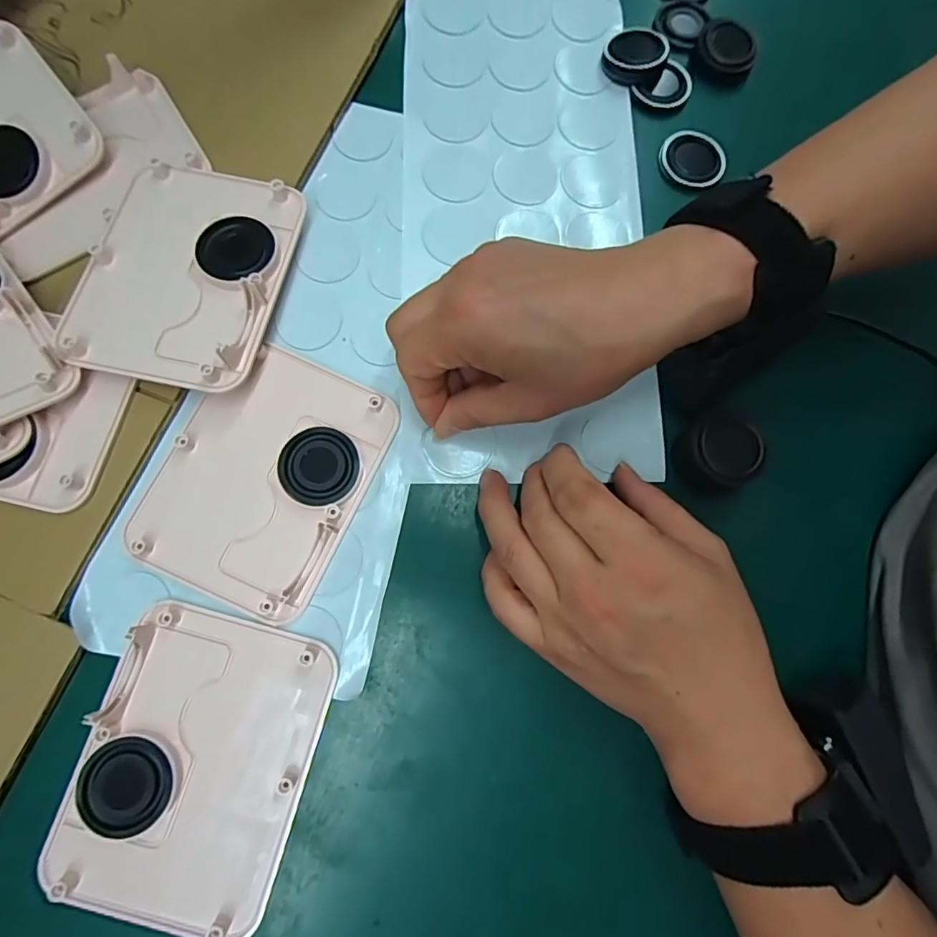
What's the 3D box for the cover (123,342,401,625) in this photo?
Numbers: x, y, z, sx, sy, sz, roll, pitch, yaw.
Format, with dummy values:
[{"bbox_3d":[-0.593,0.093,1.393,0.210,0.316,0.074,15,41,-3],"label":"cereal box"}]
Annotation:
[{"bbox_3d":[-0.101,0.002,0.272,0.095,0.007,0.124,24,77,5],"label":"cover"}]

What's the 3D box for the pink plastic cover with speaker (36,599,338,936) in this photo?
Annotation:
[{"bbox_3d":[-0.121,0.131,0.241,0.095,0.015,0.125,16,77,3],"label":"pink plastic cover with speaker"}]

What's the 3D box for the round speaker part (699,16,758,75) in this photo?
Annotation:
[{"bbox_3d":[0.168,-0.274,0.353,0.036,0.012,0.036,0,76,-1],"label":"round speaker part"}]

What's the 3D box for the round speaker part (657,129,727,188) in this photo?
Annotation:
[{"bbox_3d":[0.138,-0.191,0.335,0.039,0.007,0.037,0,76,-1],"label":"round speaker part"}]

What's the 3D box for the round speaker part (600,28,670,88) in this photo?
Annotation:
[{"bbox_3d":[0.105,-0.261,0.343,0.038,0.014,0.040,0,76,-1],"label":"round speaker part"}]

